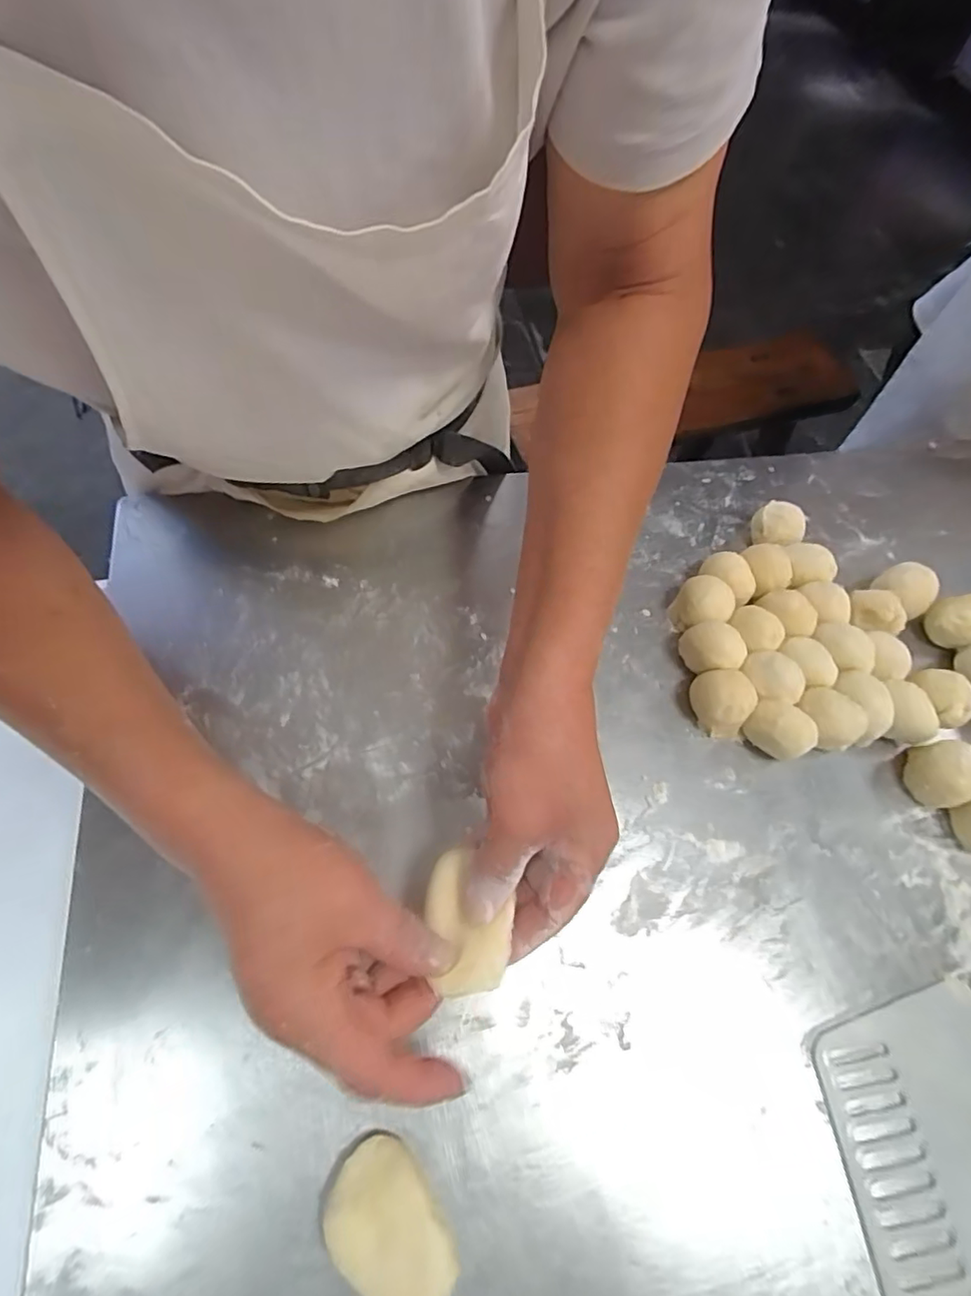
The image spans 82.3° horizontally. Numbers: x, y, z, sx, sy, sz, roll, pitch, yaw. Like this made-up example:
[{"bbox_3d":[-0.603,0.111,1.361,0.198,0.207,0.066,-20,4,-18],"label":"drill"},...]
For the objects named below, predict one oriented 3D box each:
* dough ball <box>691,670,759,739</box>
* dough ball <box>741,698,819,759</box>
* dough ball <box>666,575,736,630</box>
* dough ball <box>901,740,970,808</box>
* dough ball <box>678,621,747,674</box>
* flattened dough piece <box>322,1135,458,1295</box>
[{"bbox_3d":[0.168,0.038,0.391,0.034,0.036,0.041,5,62,-3],"label":"dough ball"},{"bbox_3d":[0.205,0.056,0.388,0.042,0.040,0.030,42,66,16],"label":"dough ball"},{"bbox_3d":[0.167,-0.032,0.431,0.043,0.036,0.040,2,62,-4],"label":"dough ball"},{"bbox_3d":[0.320,0.086,0.385,0.040,0.036,0.041,2,62,-4],"label":"dough ball"},{"bbox_3d":[0.168,0.002,0.412,0.034,0.034,0.037,2,62,-4],"label":"dough ball"},{"bbox_3d":[-0.044,0.268,0.254,0.043,0.023,0.065,-32,69,-20],"label":"flattened dough piece"}]

